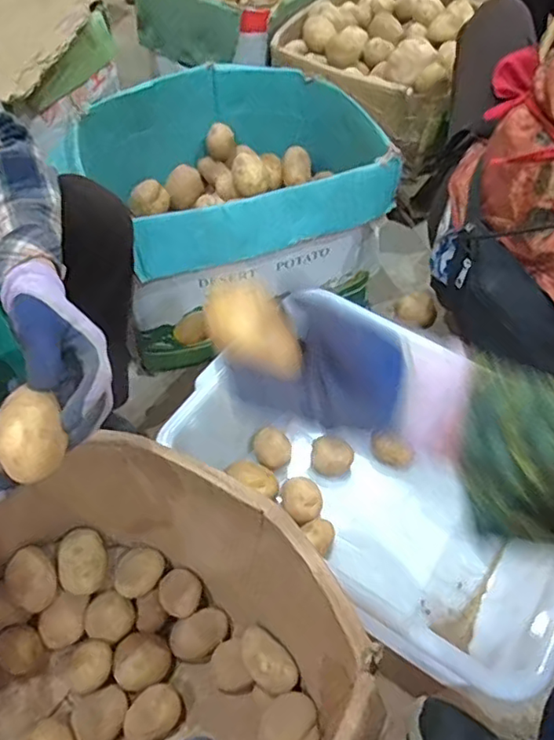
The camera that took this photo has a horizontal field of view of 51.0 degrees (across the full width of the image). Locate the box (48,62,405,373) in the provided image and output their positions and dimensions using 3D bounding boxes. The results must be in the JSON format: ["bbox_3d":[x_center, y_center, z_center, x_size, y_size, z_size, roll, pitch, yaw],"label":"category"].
[{"bbox_3d":[-0.072,-0.303,0.993,0.485,0.237,0.436,-27,58,-21],"label":"box"}]

